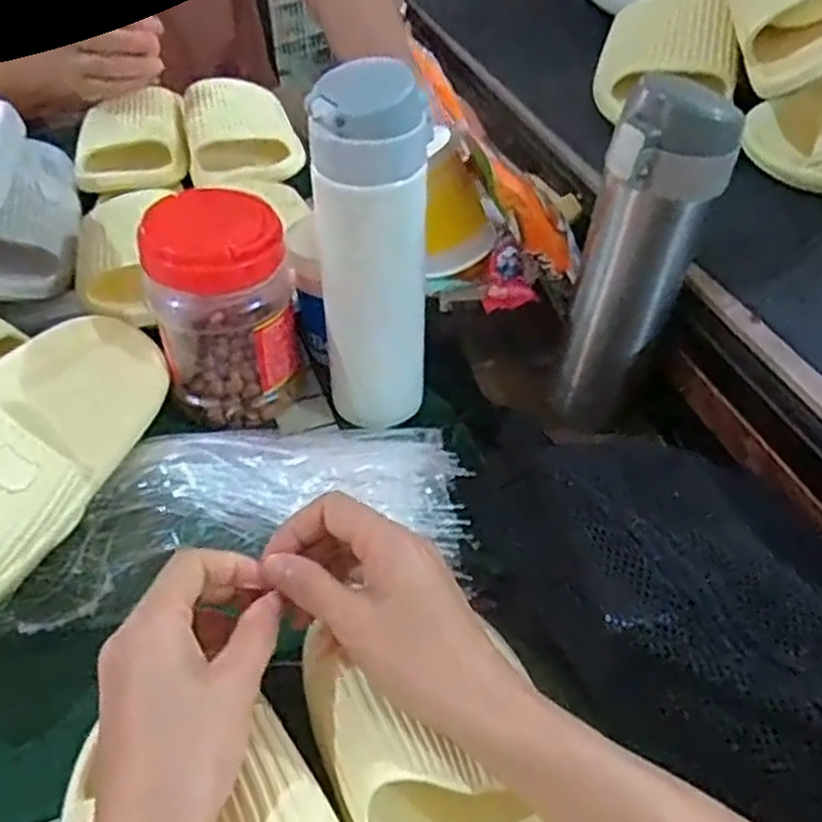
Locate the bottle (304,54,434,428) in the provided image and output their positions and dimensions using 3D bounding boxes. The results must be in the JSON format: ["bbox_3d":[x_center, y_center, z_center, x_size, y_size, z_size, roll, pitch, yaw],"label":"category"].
[{"bbox_3d":[-0.021,-0.091,0.475,0.066,0.224,0.056,-2,44,-1],"label":"bottle"}]

